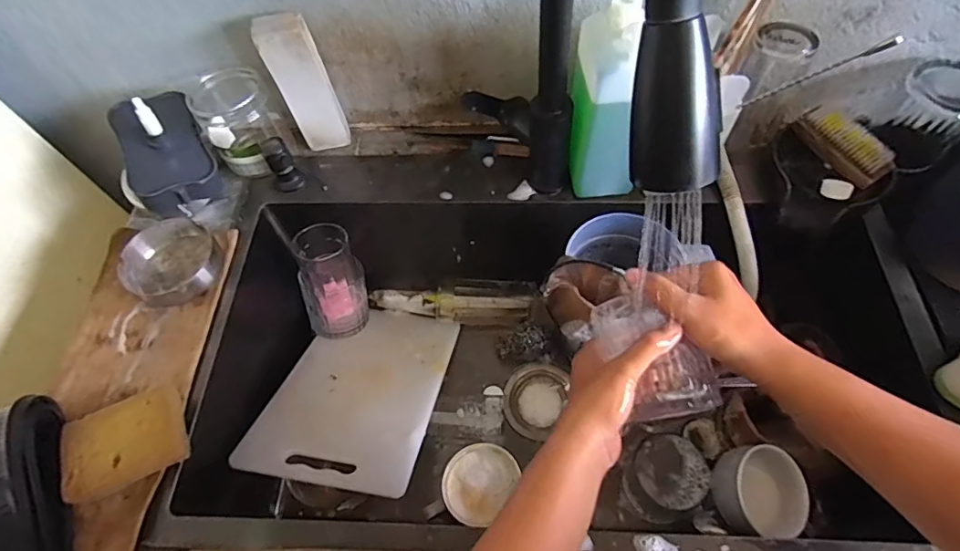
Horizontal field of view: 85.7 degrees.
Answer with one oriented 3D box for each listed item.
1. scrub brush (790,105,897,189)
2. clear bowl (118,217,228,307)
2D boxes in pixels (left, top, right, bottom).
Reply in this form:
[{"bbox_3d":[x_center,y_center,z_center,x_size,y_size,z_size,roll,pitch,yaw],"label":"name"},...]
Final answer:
[{"bbox_3d":[0.403,-0.146,0.575,0.040,0.030,0.106,-32,63,-14],"label":"scrub brush"},{"bbox_3d":[-0.340,-0.017,0.569,0.089,0.035,0.096,-2,60,3],"label":"clear bowl"}]

